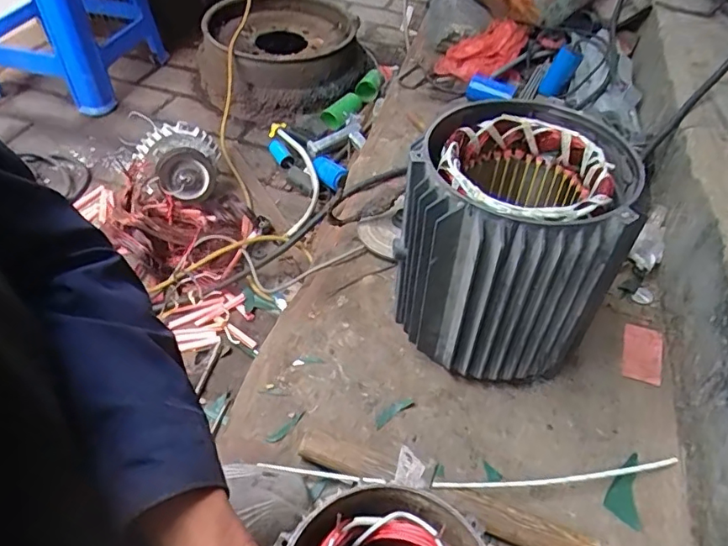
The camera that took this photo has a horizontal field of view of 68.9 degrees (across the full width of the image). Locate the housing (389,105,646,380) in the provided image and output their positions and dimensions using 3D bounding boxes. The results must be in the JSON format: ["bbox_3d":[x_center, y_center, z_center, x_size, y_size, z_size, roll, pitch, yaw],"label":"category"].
[{"bbox_3d":[0.156,-0.026,0.641,0.224,0.265,0.211,3,47,-3],"label":"housing"}]

